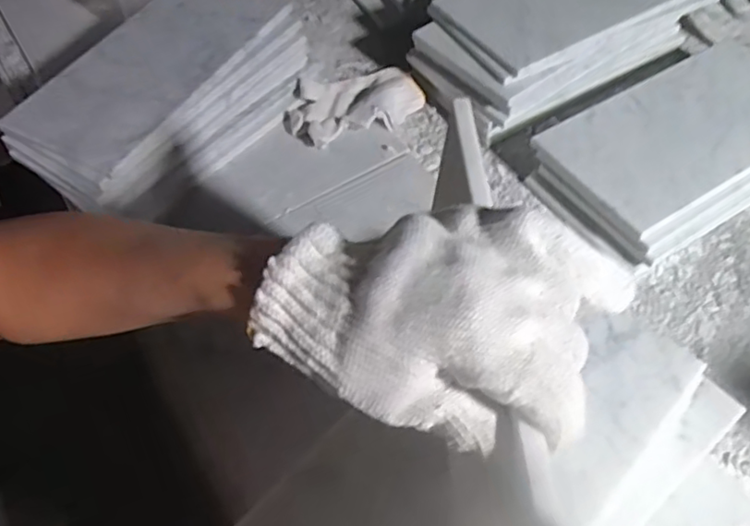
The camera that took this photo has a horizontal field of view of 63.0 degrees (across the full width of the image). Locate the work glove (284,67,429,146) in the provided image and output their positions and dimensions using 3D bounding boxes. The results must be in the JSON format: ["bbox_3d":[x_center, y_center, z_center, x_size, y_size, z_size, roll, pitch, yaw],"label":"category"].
[{"bbox_3d":[-0.022,-0.184,0.700,0.159,0.025,0.090,-20,55,-11],"label":"work glove"}]

